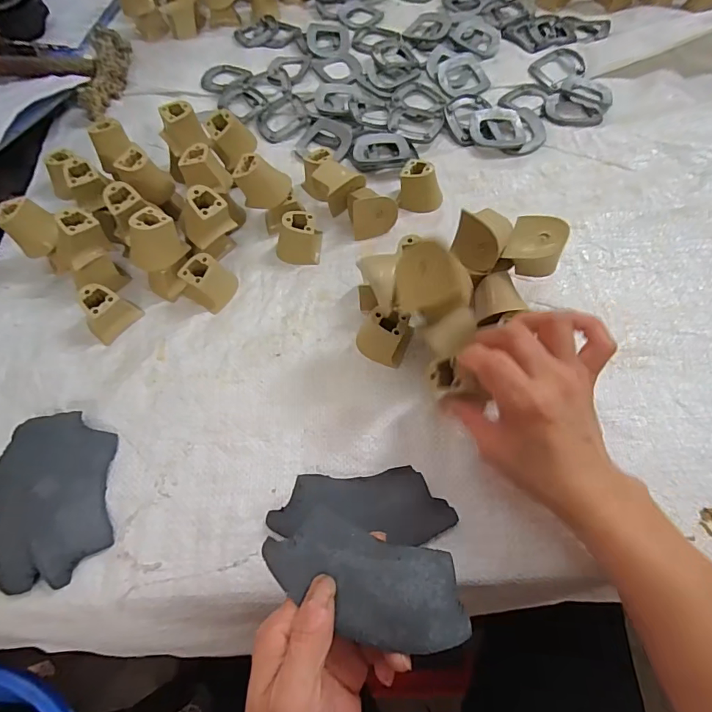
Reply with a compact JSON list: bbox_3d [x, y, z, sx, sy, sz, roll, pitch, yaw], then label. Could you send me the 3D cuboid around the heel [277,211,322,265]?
[{"bbox_3d":[-0.057,-0.118,0.426,0.041,0.037,0.045,-1,62,3],"label":"heel"}]

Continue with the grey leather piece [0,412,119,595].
[{"bbox_3d":[-0.224,0.101,0.327,0.082,0.016,0.124,-14,62,-4],"label":"grey leather piece"}]

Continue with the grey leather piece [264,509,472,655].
[{"bbox_3d":[0.008,0.121,0.238,0.112,0.014,0.053,24,65,2],"label":"grey leather piece"}]

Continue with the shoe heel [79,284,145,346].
[{"bbox_3d":[-0.222,-0.041,0.393,0.034,0.036,0.043,35,69,20],"label":"shoe heel"}]

